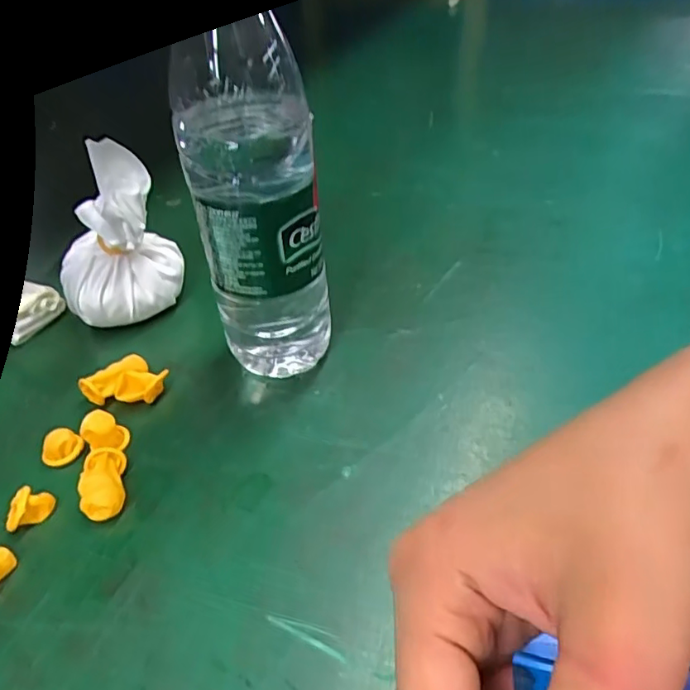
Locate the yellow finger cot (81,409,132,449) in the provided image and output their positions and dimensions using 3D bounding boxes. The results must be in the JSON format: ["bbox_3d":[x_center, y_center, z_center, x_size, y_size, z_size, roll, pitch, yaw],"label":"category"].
[{"bbox_3d":[-0.129,0.048,0.311,0.021,0.021,0.019,-28,46,-24],"label":"yellow finger cot"}]

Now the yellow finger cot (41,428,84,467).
[{"bbox_3d":[-0.153,0.055,0.311,0.015,0.015,0.019,30,52,33],"label":"yellow finger cot"}]

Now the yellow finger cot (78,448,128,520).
[{"bbox_3d":[-0.121,0.070,0.289,0.020,0.017,0.036,-11,41,-8],"label":"yellow finger cot"}]

